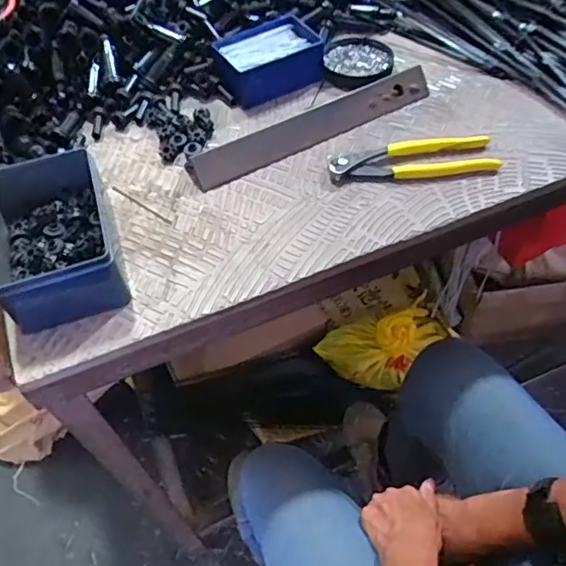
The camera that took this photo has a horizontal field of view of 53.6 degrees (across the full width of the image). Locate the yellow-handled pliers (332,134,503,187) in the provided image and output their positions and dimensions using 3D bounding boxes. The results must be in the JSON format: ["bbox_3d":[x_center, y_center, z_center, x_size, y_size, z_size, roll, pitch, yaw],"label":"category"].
[{"bbox_3d":[0.133,-0.129,0.574,0.171,0.014,0.051,-5,54,-1],"label":"yellow-handled pliers"}]

